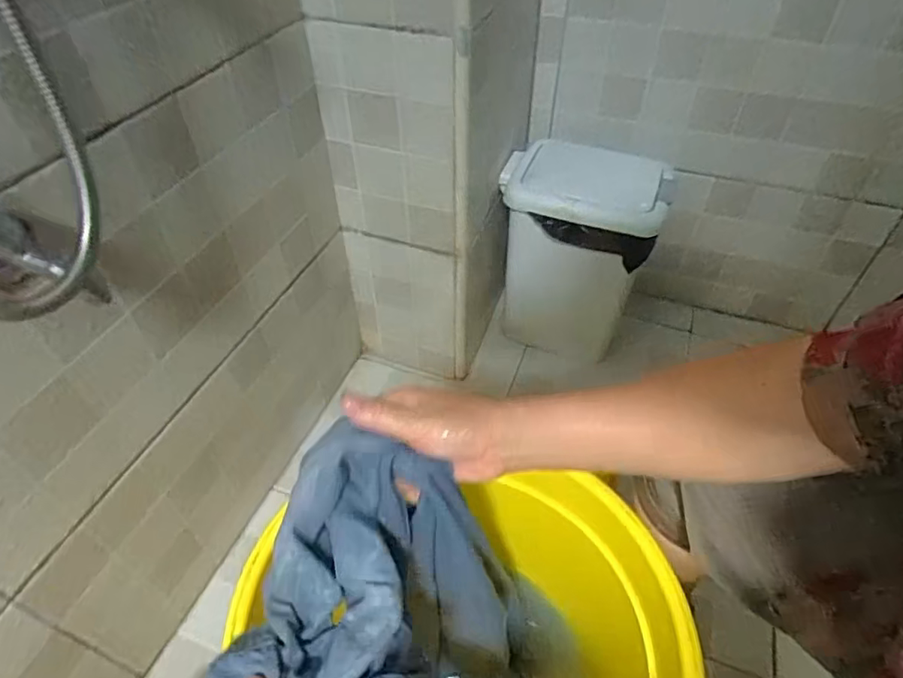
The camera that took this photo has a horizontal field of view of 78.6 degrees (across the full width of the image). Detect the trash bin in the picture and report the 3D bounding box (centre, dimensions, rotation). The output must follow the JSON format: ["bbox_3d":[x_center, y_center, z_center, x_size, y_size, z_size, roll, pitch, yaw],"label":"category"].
[{"bbox_3d":[0.213,-0.155,1.000,0.240,0.331,0.240,9,47,9],"label":"trash bin"}]

